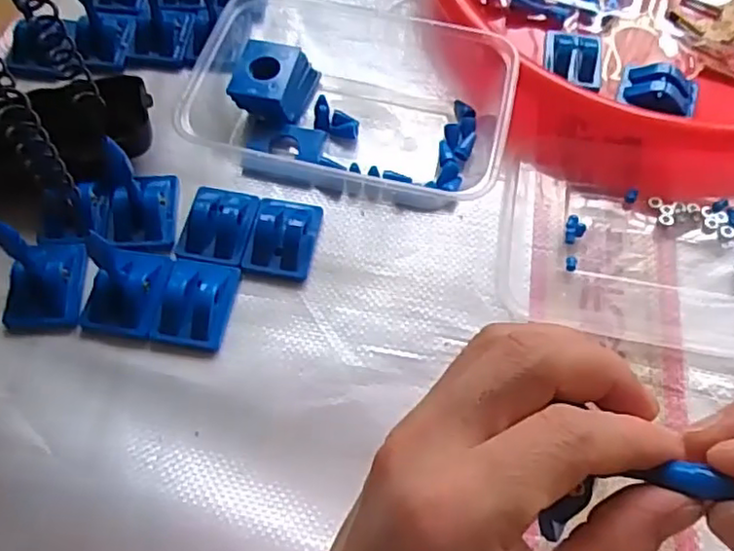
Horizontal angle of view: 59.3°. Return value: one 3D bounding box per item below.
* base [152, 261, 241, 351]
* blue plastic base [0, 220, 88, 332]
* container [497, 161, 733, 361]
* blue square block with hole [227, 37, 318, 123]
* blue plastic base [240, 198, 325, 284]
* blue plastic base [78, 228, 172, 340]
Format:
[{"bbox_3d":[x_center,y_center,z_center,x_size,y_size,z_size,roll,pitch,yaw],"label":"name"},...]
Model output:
[{"bbox_3d":[-0.083,0.011,0.312,0.033,0.016,0.045,9,62,4],"label":"base"},{"bbox_3d":[-0.157,-0.003,0.296,0.034,0.052,0.038,3,62,0],"label":"blue plastic base"},{"bbox_3d":[0.156,-0.009,0.331,0.170,0.012,0.098,9,62,4],"label":"container"},{"bbox_3d":[-0.054,-0.113,0.371,0.037,0.025,0.043,17,63,8],"label":"blue square block with hole"},{"bbox_3d":[-0.043,-0.020,0.332,0.032,0.014,0.043,10,62,4],"label":"blue plastic base"},{"bbox_3d":[-0.116,0.002,0.305,0.037,0.030,0.043,10,62,4],"label":"blue plastic base"}]

